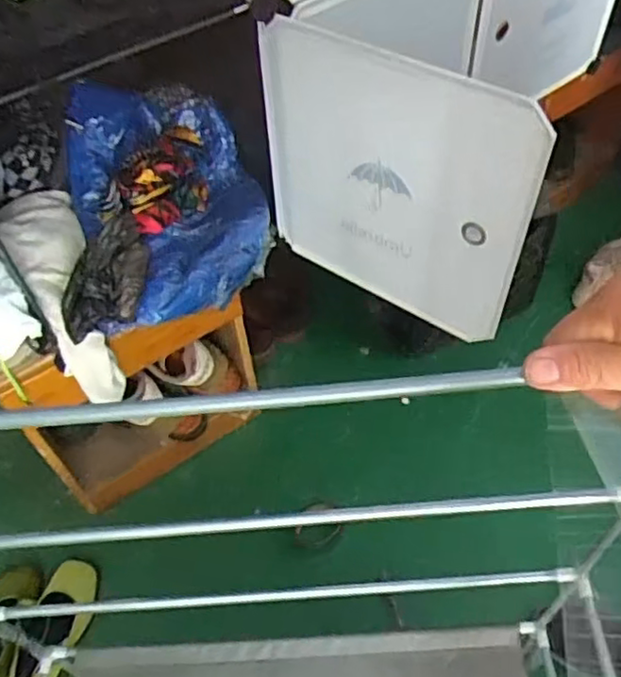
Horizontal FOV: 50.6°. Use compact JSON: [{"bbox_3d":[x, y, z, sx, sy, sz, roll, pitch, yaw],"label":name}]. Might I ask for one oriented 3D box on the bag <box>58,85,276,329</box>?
[{"bbox_3d":[-0.202,-0.209,0.926,0.253,0.148,0.382,-18,53,-10],"label":"bag"}]

